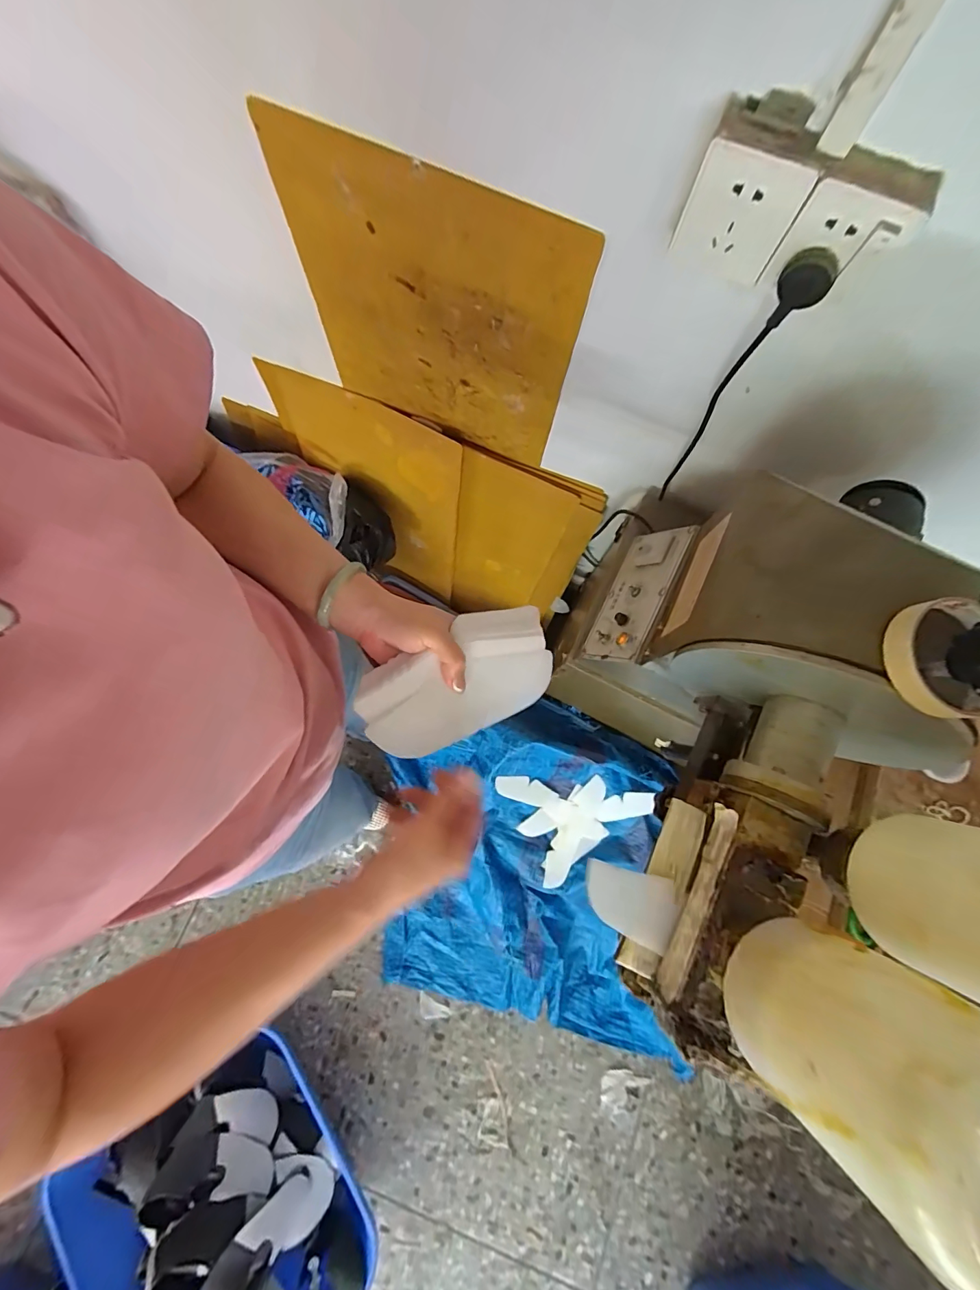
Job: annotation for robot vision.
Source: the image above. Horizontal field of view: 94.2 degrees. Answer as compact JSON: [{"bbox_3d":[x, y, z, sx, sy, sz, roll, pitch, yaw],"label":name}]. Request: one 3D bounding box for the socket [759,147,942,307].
[{"bbox_3d":[0.292,-0.339,0.378,0.086,0.080,0.042,24,78,3],"label":"socket"}]

